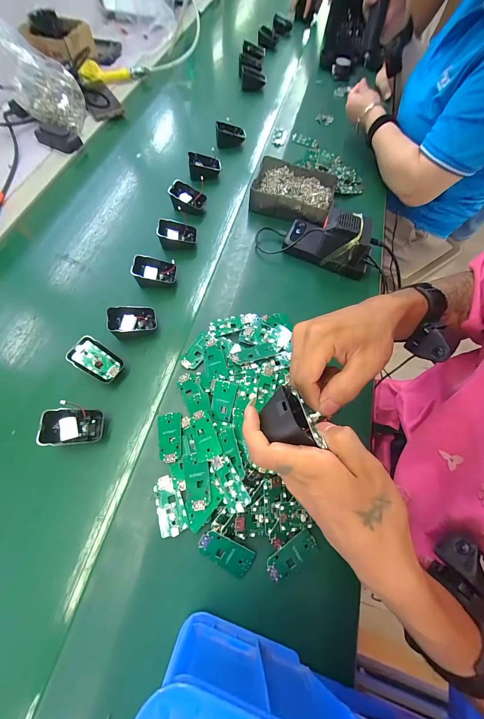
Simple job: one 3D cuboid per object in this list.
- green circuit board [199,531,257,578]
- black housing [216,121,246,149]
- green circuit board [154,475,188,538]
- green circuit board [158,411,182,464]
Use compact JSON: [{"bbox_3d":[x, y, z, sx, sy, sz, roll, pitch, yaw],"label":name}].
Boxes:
[{"bbox_3d":[-0.017,0.217,0.309,0.064,0.004,0.032,34,87,-4],"label":"green circuit board"},{"bbox_3d":[-0.027,-0.526,0.644,0.067,0.044,0.024,-6,65,-5],"label":"black housing"},{"bbox_3d":[-0.087,0.173,0.327,0.031,0.004,0.063,-17,66,-10],"label":"green circuit board"},{"bbox_3d":[-0.095,0.101,0.357,0.030,0.005,0.062,-5,65,-4],"label":"green circuit board"}]

